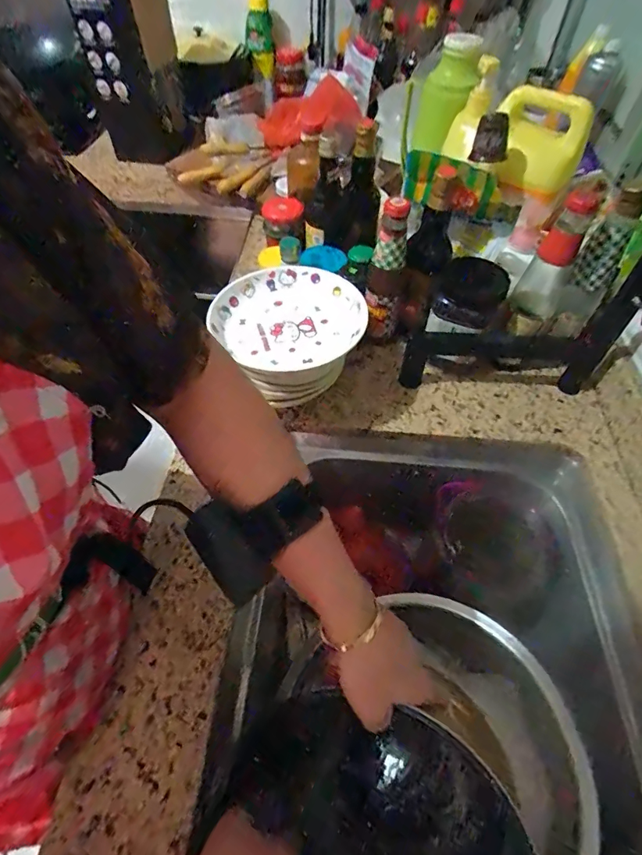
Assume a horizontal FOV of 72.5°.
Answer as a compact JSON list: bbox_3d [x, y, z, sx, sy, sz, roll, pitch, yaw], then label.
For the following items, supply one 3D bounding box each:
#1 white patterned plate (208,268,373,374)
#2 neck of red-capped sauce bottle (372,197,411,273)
[{"bbox_3d":[-0.041,-0.146,0.578,0.172,0.041,0.179,0,53,0],"label":"white patterned plate"},{"bbox_3d":[0.093,-0.252,0.577,0.041,0.081,0.039,8,53,5],"label":"neck of red-capped sauce bottle"}]

